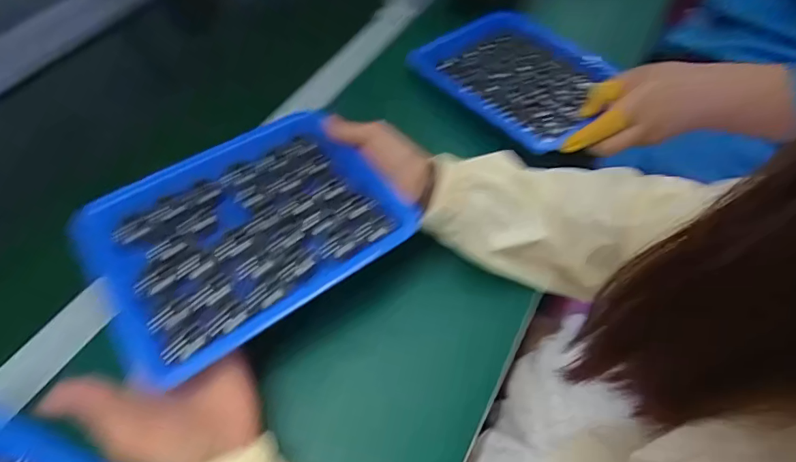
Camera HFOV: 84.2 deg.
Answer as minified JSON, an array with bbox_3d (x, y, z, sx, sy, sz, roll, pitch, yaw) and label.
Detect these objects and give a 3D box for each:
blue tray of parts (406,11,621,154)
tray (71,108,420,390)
[{"bbox_3d":[0.148,-0.195,0.531,0.187,0.027,0.209,-39,67,-23],"label":"blue tray of parts"},{"bbox_3d":[-0.120,-0.004,0.347,0.218,0.022,0.166,-33,65,-20],"label":"tray"}]

